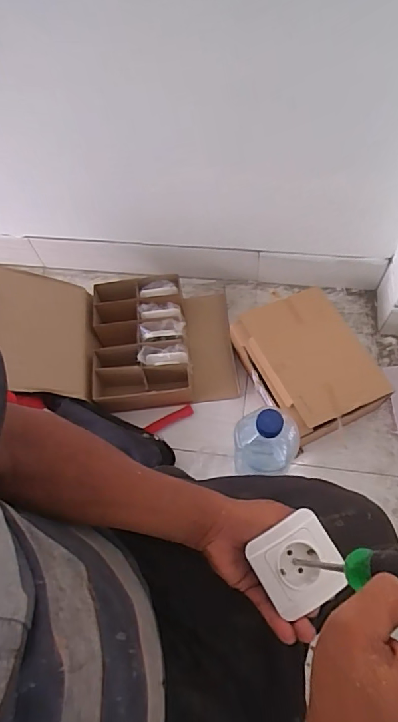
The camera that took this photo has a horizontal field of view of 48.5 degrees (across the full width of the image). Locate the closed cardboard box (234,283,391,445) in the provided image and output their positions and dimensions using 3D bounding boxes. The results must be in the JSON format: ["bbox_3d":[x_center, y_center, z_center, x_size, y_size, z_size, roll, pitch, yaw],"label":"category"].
[{"bbox_3d":[0.201,0.011,0.827,0.201,0.112,0.269,-25,65,-8],"label":"closed cardboard box"}]

